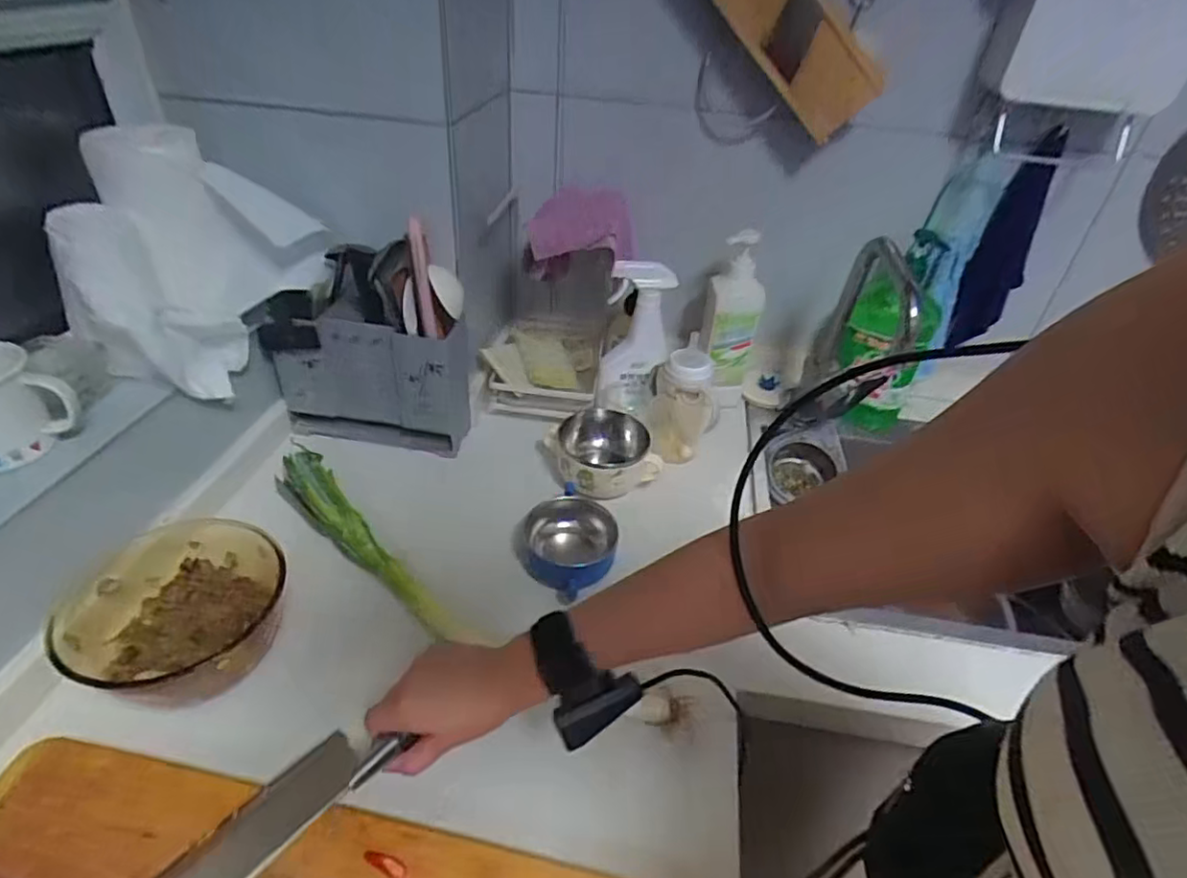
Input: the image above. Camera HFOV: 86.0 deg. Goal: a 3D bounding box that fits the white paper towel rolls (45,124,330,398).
[{"bbox_3d":[-0.455,-0.205,0.718,0.149,0.232,0.243,23,41,22],"label":"white paper towel rolls"}]

